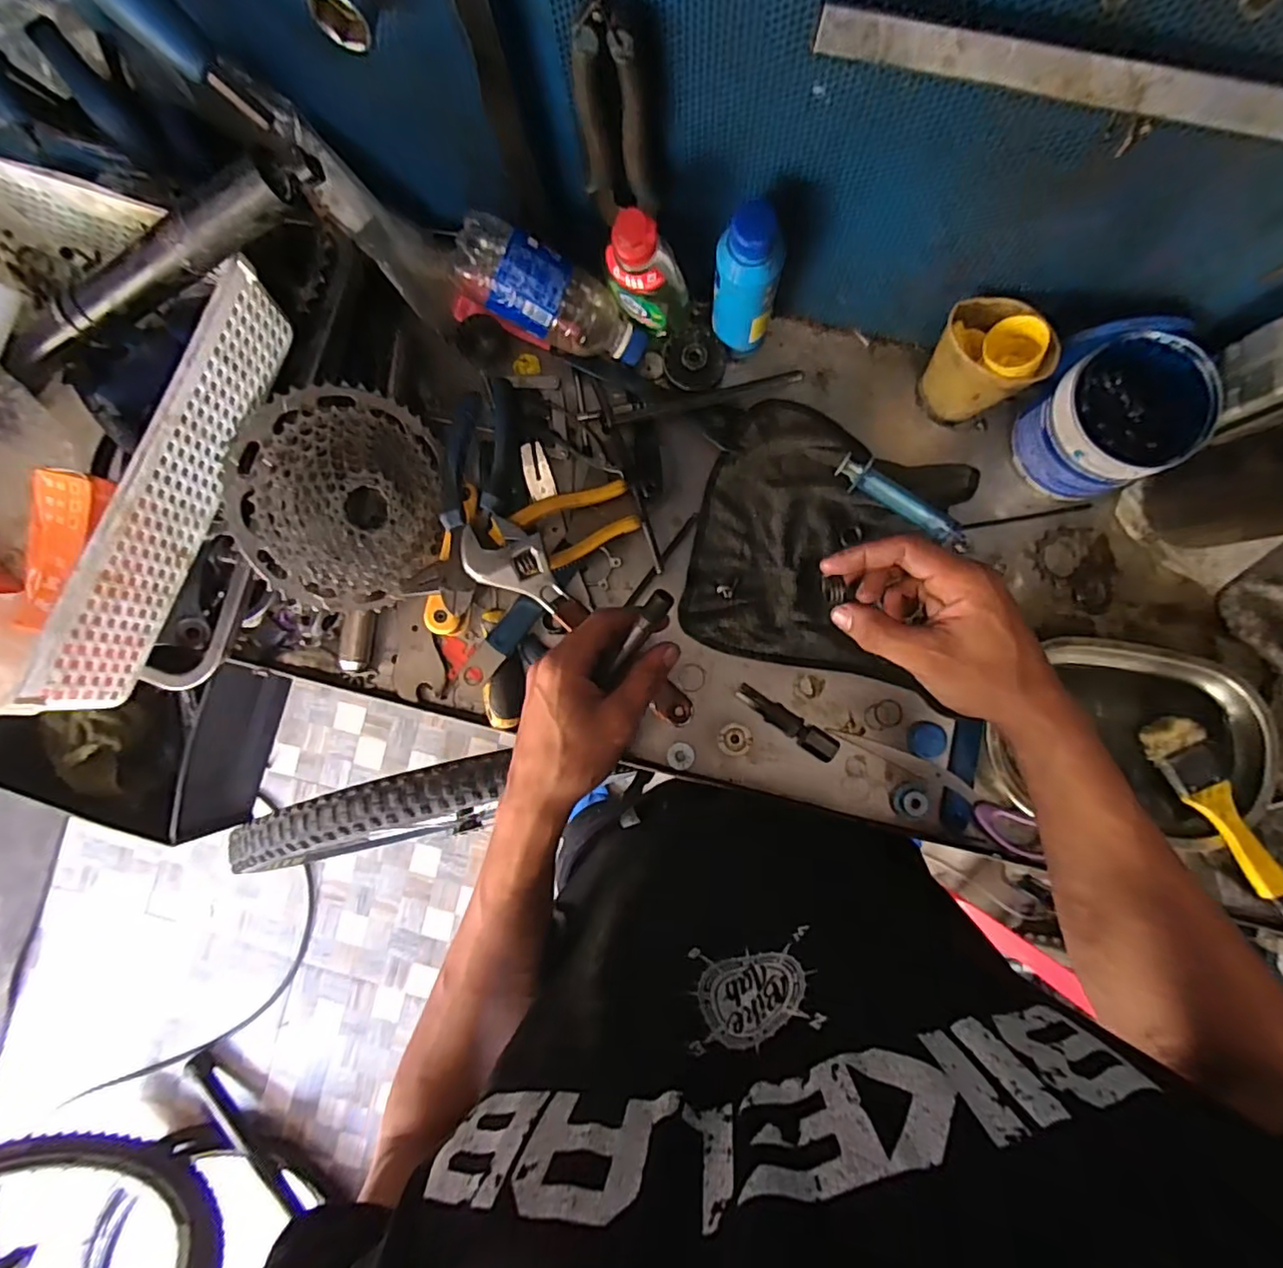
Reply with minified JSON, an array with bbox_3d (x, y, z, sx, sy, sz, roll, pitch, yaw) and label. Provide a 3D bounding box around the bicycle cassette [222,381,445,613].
[{"bbox_3d":[-0.231,-0.102,0.478,0.034,0.157,0.173,20,111,45],"label":"bicycle cassette"}]

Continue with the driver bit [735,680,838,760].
[{"bbox_3d":[0.124,0.076,0.518,0.095,0.023,0.021,32,88,6],"label":"driver bit"}]

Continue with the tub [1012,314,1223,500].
[{"bbox_3d":[0.369,-0.170,0.471,0.103,0.085,0.108,0,85,4],"label":"tub"}]

